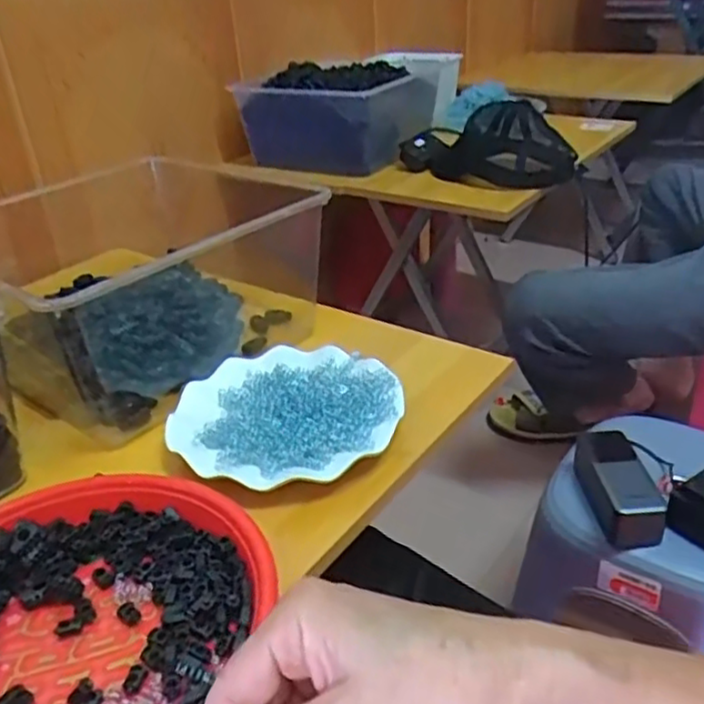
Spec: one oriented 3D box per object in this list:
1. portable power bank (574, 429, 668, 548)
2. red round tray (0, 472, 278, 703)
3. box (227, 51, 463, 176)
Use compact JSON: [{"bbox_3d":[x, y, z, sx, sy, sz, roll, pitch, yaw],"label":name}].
[{"bbox_3d":[0.280,0.139,0.737,0.063,0.050,0.139,-2,31,2],"label":"portable power bank"},{"bbox_3d":[-0.171,0.160,0.395,0.217,0.026,0.234,-3,31,2],"label":"red round tray"},{"bbox_3d":[0.005,-0.456,1.282,0.302,0.158,0.384,7,33,18],"label":"box"}]

